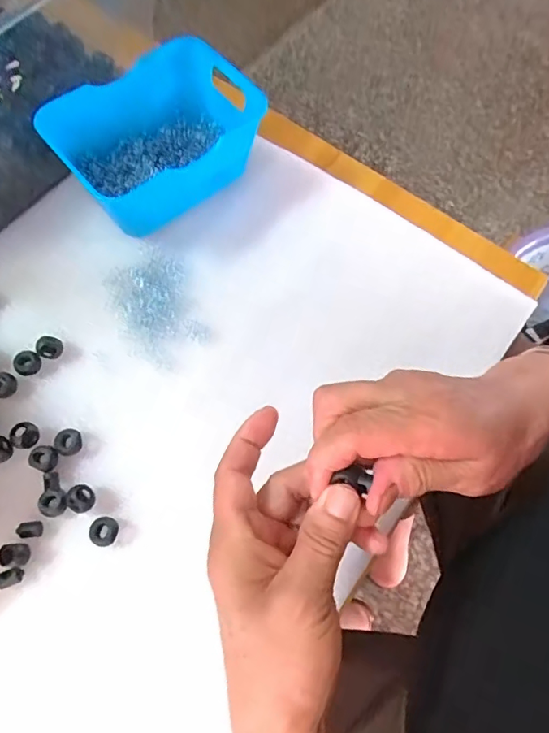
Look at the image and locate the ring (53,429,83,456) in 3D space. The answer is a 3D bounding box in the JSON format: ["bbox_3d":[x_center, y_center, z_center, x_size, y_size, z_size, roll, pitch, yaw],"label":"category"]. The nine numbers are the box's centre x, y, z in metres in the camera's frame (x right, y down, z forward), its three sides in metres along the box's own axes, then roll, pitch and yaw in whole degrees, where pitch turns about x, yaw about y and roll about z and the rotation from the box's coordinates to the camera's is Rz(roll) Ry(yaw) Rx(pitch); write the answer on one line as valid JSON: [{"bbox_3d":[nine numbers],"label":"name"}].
[{"bbox_3d":[-0.139,0.051,0.343,0.016,0.010,0.016,1,70,-2],"label":"ring"}]

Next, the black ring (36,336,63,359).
[{"bbox_3d":[-0.161,-0.013,0.364,0.016,0.014,0.016,1,70,-2],"label":"black ring"}]

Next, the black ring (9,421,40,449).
[{"bbox_3d":[-0.167,0.046,0.341,0.017,0.007,0.020,-33,74,-13],"label":"black ring"}]

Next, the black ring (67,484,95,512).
[{"bbox_3d":[-0.125,0.085,0.328,0.015,0.013,0.017,12,70,2],"label":"black ring"}]

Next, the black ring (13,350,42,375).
[{"bbox_3d":[-0.176,-0.002,0.363,0.015,0.010,0.017,33,72,10],"label":"black ring"}]

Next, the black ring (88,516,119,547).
[{"bbox_3d":[-0.108,0.105,0.324,0.016,0.012,0.018,10,70,1],"label":"black ring"}]

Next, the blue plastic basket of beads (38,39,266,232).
[{"bbox_3d":[-0.083,-0.177,0.403,0.141,0.062,0.102,-38,76,-14],"label":"blue plastic basket of beads"}]

